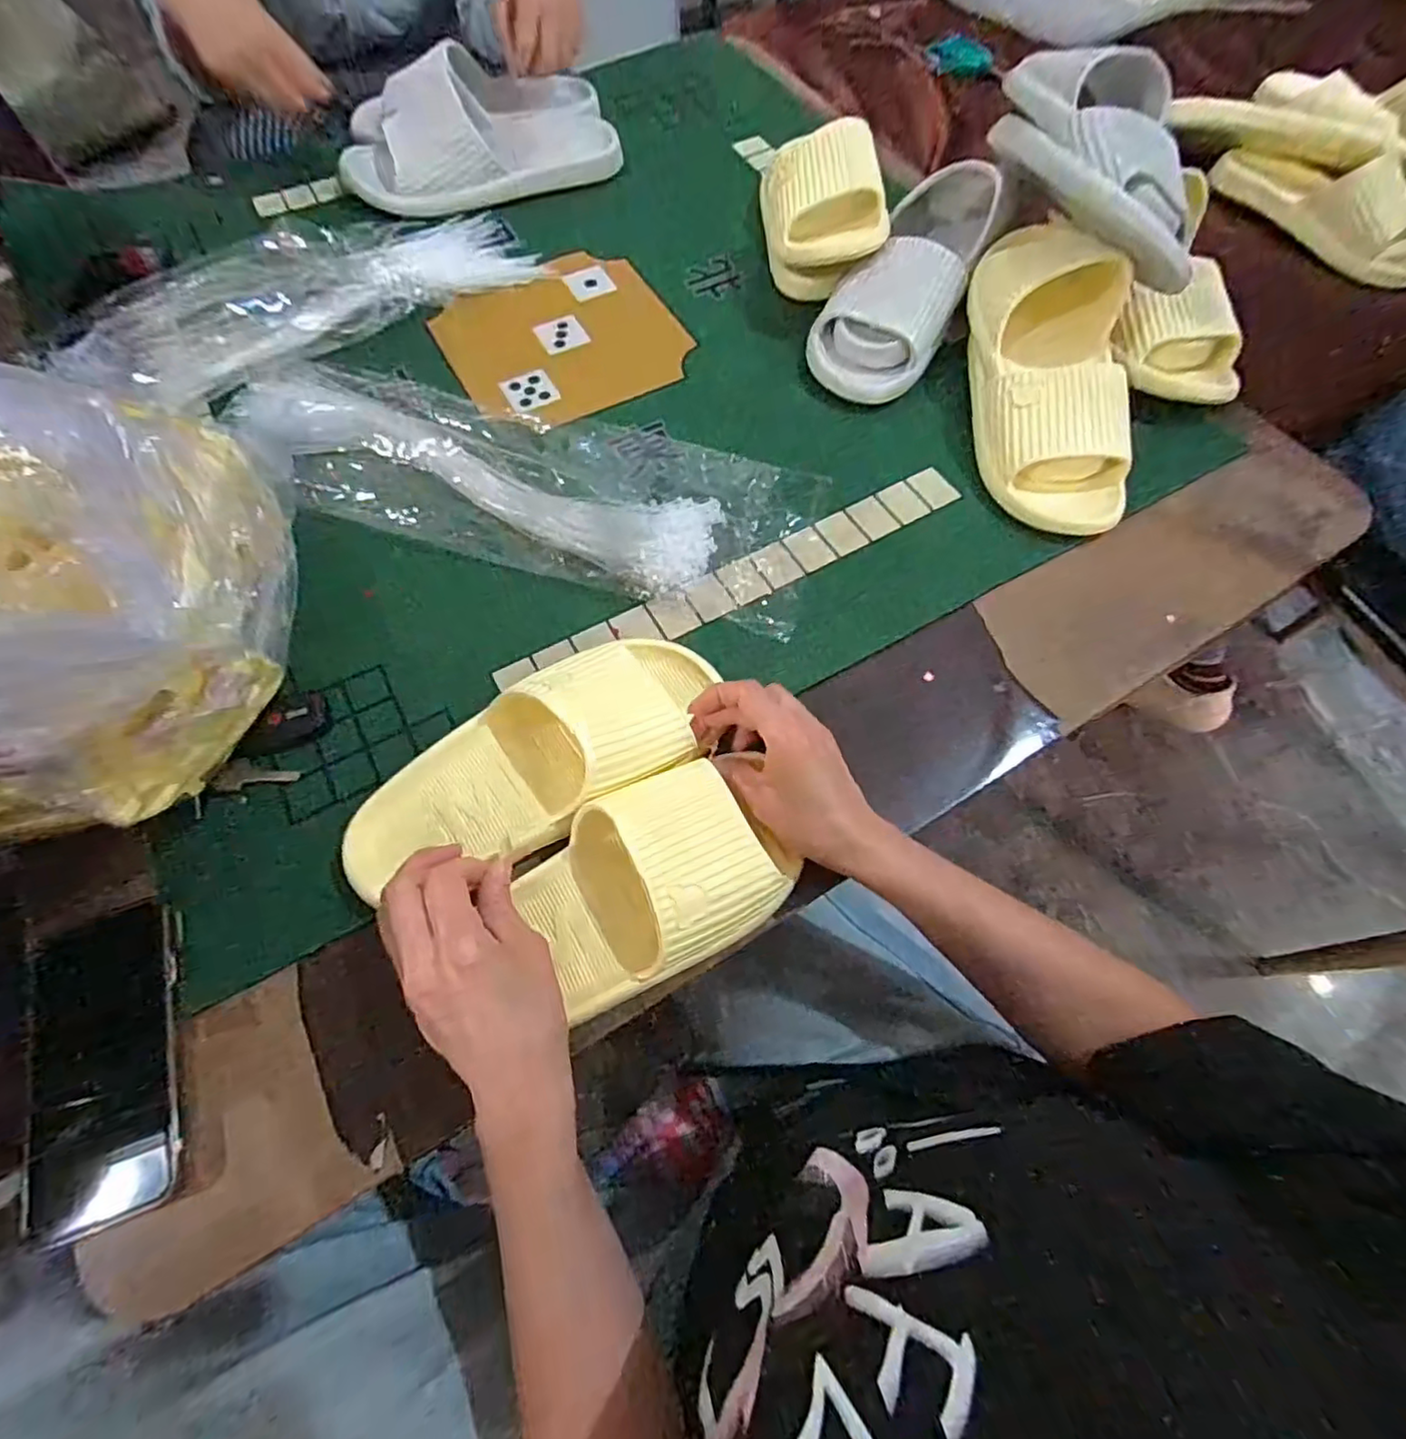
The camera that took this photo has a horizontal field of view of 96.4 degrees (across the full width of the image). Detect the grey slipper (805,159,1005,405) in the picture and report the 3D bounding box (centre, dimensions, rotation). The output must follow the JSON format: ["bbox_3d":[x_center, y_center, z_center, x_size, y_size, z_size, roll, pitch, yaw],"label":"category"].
[{"bbox_3d":[0.182,-0.398,0.558,0.106,0.080,0.257,26,70,8],"label":"grey slipper"}]

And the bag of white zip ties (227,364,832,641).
[{"bbox_3d":[-0.148,-0.193,0.497,0.476,0.036,0.161,15,65,5],"label":"bag of white zip ties"}]

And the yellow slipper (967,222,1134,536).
[{"bbox_3d":[0.274,-0.274,0.499,0.103,0.079,0.265,-3,83,0],"label":"yellow slipper"}]

